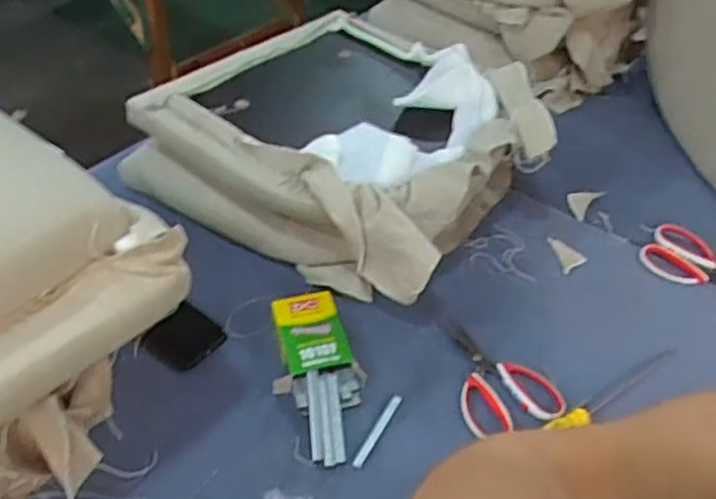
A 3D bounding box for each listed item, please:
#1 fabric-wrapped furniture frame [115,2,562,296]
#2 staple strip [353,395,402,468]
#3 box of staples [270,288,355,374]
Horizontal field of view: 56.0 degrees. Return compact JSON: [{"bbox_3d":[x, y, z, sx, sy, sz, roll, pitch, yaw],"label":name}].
[{"bbox_3d":[-0.023,-0.184,1.013,0.509,0.204,0.439,26,46,20],"label":"fabric-wrapped furniture frame"},{"bbox_3d":[0.023,0.199,0.748,0.011,0.005,0.099,24,46,19],"label":"staple strip"},{"bbox_3d":[-0.057,0.102,0.815,0.078,0.033,0.106,-7,44,-14],"label":"box of staples"}]

